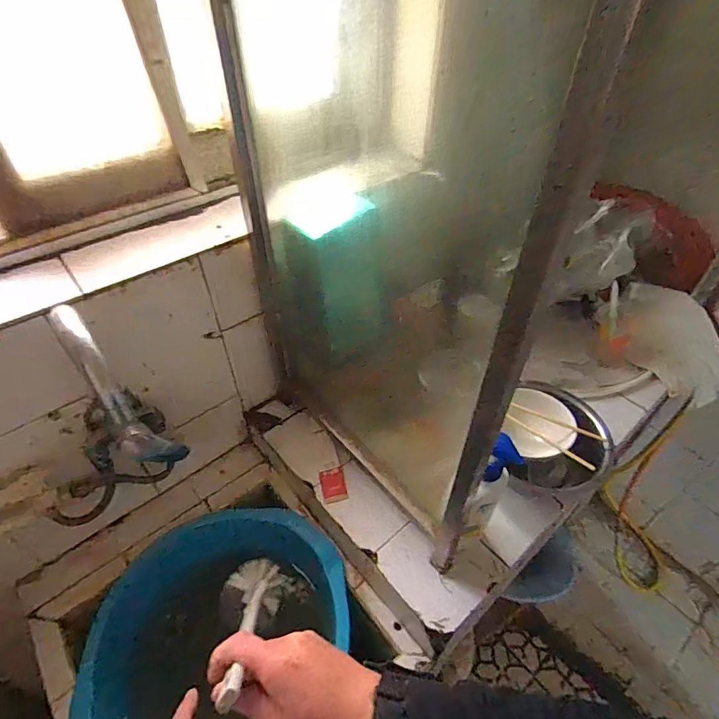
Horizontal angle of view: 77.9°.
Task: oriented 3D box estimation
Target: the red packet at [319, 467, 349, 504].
[{"bbox_3d":[-0.044,0.214,0.755,0.043,0.008,0.055,-4,60,-24],"label":"red packet"}]

